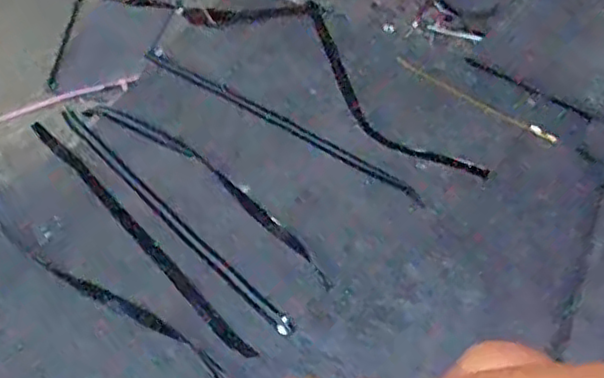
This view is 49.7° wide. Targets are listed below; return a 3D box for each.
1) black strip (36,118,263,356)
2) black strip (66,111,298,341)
[{"bbox_3d":[-0.220,0.041,0.824,0.019,0.007,0.477,-34,60,-28],"label":"black strip"},{"bbox_3d":[-0.181,0.020,0.840,0.023,0.006,0.482,-35,60,-28],"label":"black strip"}]

